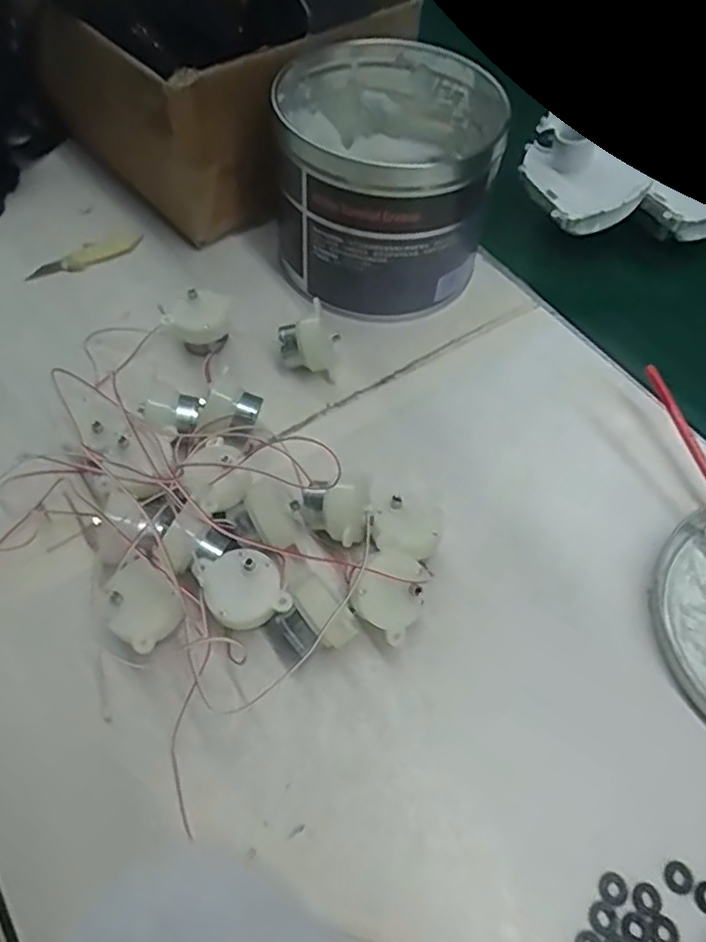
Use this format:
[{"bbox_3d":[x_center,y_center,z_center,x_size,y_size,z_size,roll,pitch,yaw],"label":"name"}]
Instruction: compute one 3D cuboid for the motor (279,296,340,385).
[{"bbox_3d":[-0.024,-0.073,0.359,0.031,0.036,0.027,14,57,5],"label":"motor"}]

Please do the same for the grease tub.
[{"bbox_3d":[0.018,-0.176,0.391,0.126,0.100,0.135,1,57,-2],"label":"grease tub"}]

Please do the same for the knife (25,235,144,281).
[{"bbox_3d":[-0.172,-0.139,0.412,0.075,0.004,0.020,-30,64,-21],"label":"knife"}]

